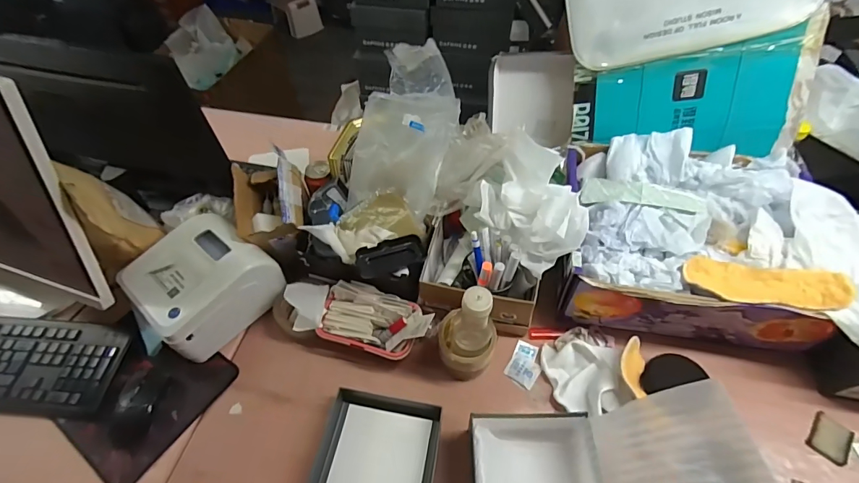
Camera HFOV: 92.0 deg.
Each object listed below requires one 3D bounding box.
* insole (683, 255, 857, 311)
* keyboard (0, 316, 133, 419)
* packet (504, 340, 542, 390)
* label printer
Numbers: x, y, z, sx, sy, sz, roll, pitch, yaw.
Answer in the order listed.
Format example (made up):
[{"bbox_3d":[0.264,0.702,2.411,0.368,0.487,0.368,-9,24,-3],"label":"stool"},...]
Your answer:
[{"bbox_3d":[0.476,0.057,0.588,0.200,0.026,0.069,5,54,6],"label":"insole"},{"bbox_3d":[-0.719,0.197,0.683,0.416,0.037,0.150,2,54,4],"label":"keyboard"},{"bbox_3d":[0.158,0.199,0.678,0.049,0.004,0.069,24,58,19],"label":"packet"},{"bbox_3d":[-0.377,0.071,0.706,0.162,0.125,0.192,34,62,24],"label":"label printer"}]

